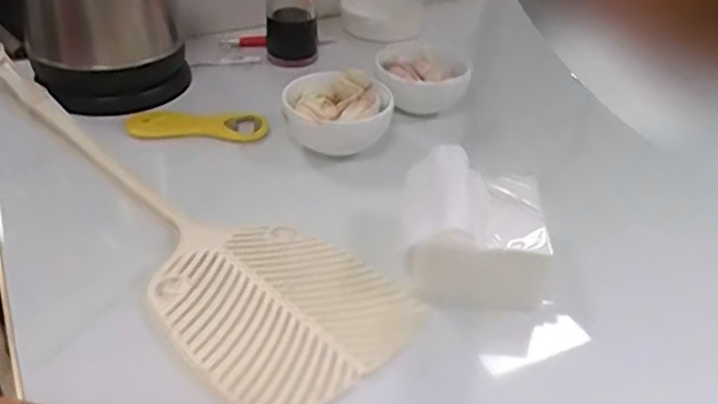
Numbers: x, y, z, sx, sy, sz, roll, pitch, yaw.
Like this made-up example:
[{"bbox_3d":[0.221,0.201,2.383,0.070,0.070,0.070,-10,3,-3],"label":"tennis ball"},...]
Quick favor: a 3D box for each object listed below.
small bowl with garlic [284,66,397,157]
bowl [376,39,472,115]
[{"bbox_3d":[-0.020,-0.080,0.626,0.096,0.053,0.081,0,36,-4],"label":"small bowl with garlic"},{"bbox_3d":[0.060,-0.127,0.692,0.077,0.053,0.074,2,36,-1],"label":"bowl"}]

